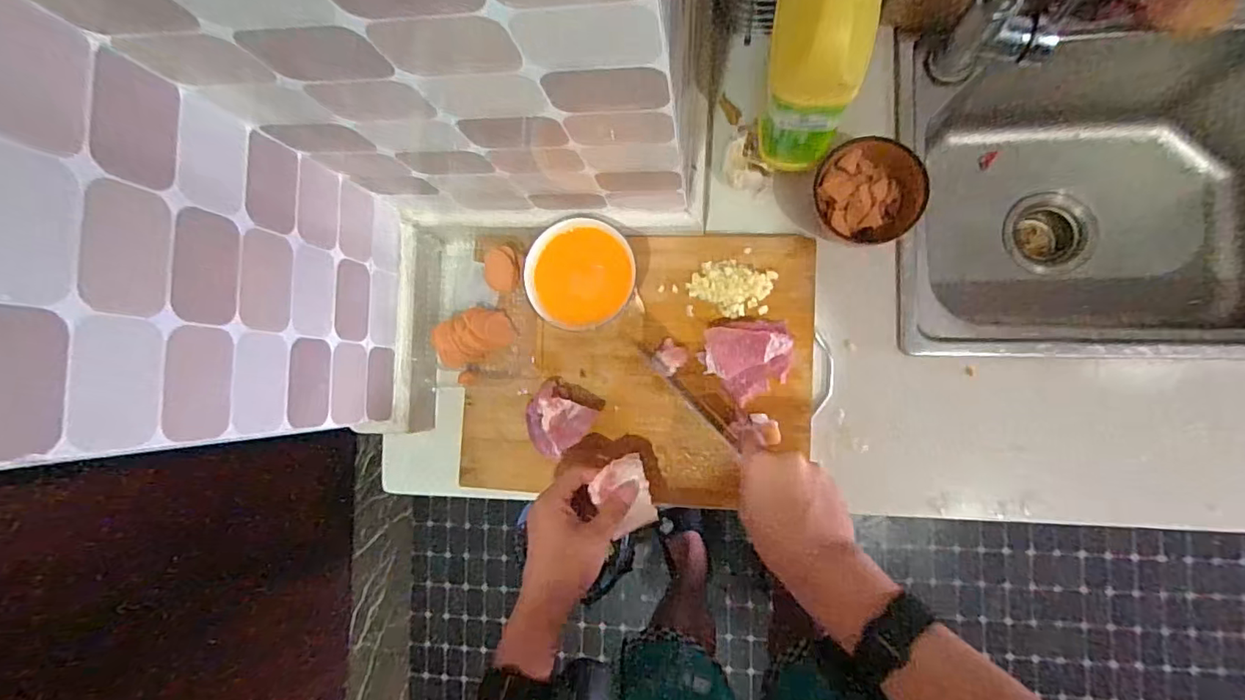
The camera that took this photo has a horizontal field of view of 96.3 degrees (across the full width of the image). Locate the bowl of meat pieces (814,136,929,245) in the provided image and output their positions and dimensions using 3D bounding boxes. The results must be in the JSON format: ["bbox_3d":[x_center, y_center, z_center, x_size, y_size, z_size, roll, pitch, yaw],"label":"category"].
[{"bbox_3d":[0.241,-0.154,0.552,0.100,0.044,0.093,0,87,9],"label":"bowl of meat pieces"}]

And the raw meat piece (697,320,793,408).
[{"bbox_3d":[0.124,0.011,0.557,0.085,0.021,0.082,2,87,9],"label":"raw meat piece"}]

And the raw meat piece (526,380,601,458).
[{"bbox_3d":[-0.070,0.074,0.577,0.067,0.036,0.064,32,92,9],"label":"raw meat piece"}]

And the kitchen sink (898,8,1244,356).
[{"bbox_3d":[0.536,-0.171,0.639,0.469,0.219,0.358,0,87,9],"label":"kitchen sink"}]

